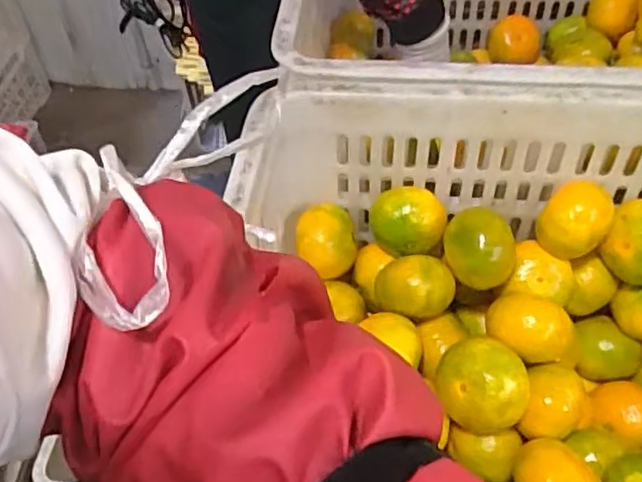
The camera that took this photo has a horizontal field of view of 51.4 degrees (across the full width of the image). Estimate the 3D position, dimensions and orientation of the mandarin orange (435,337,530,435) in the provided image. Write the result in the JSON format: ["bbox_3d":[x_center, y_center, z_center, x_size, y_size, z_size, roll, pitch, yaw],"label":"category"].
[{"bbox_3d":[0.119,0.102,0.488,0.063,0.049,0.060,3,50,6],"label":"mandarin orange"}]

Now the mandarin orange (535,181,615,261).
[{"bbox_3d":[0.206,-0.012,0.541,0.047,0.049,0.051,-2,50,2],"label":"mandarin orange"}]

